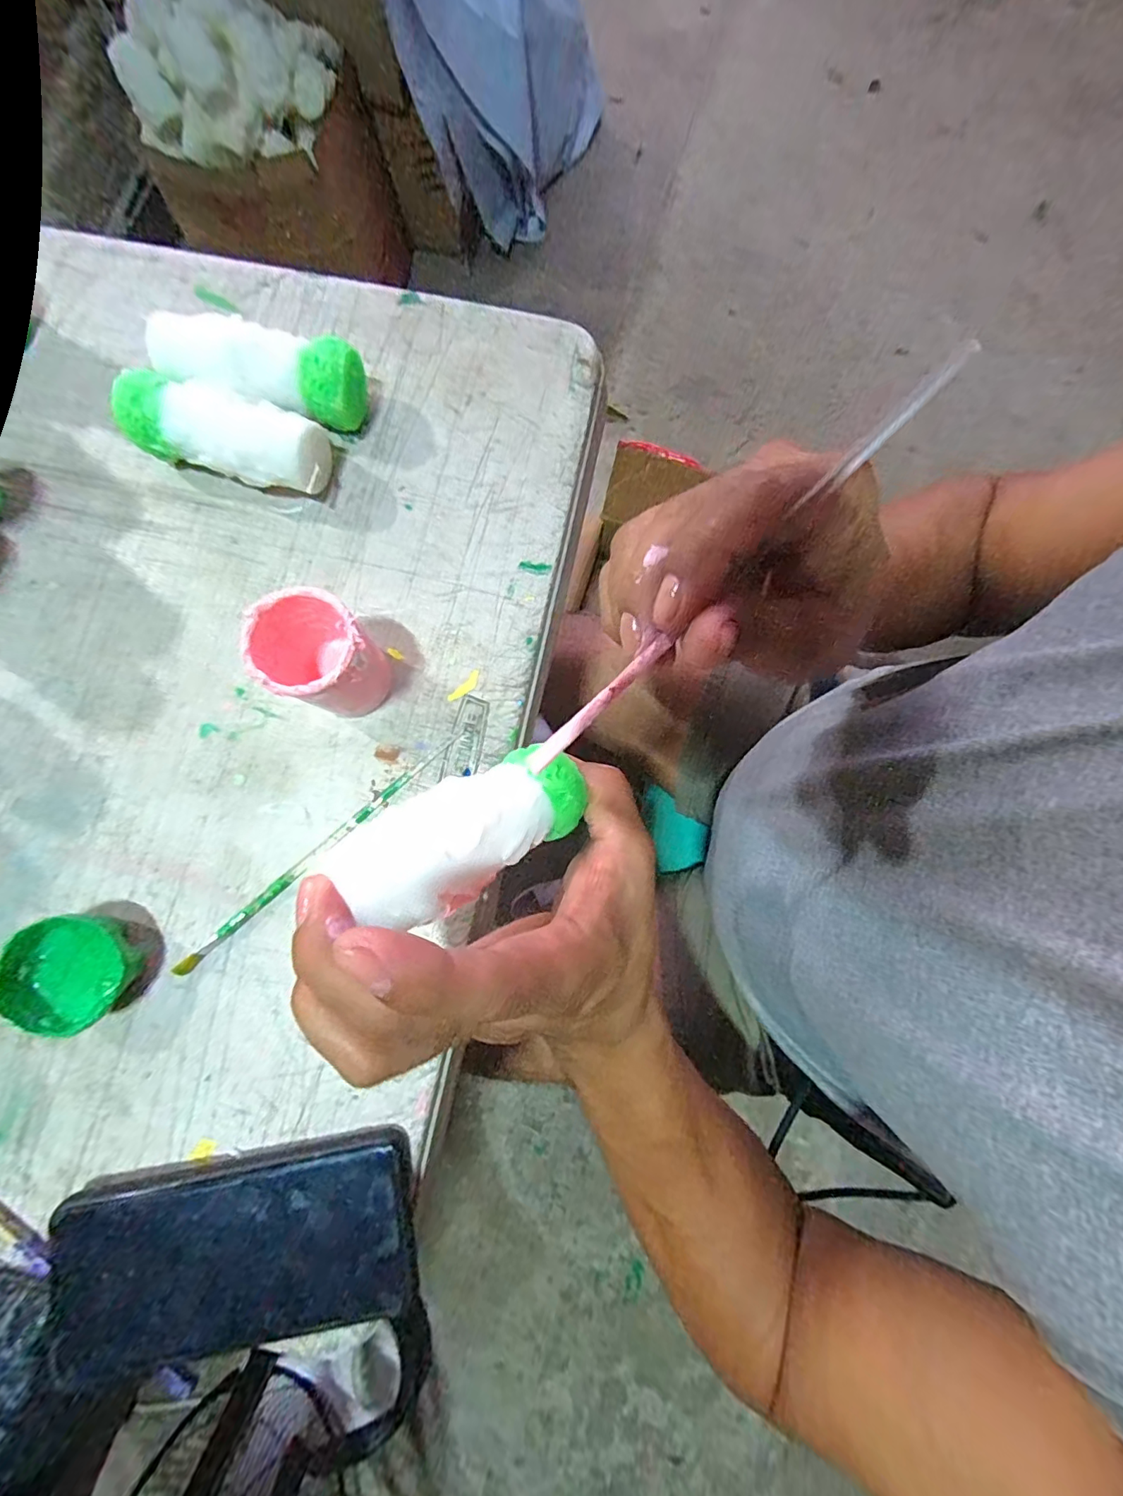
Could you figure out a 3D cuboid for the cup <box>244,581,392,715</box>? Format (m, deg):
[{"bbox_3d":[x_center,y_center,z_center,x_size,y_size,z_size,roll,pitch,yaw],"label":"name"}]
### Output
[{"bbox_3d":[-0.117,-0.042,0.260,0.049,0.065,0.052,0,79,0],"label":"cup"}]

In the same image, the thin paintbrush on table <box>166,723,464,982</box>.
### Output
[{"bbox_3d":[-0.128,0.053,0.275,0.185,0.006,0.006,-42,82,-7],"label":"thin paintbrush on table"}]

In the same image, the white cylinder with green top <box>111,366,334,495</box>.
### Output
[{"bbox_3d":[-0.187,-0.176,0.294,0.109,0.042,0.042,17,80,3],"label":"white cylinder with green top"}]

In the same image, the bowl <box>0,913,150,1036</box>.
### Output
[{"bbox_3d":[-0.241,0.110,0.256,0.054,0.027,0.053,0,79,0],"label":"bowl"}]

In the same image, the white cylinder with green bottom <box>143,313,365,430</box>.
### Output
[{"bbox_3d":[-0.170,-0.215,0.298,0.112,0.041,0.040,8,79,2],"label":"white cylinder with green bottom"}]

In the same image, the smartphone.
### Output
[{"bbox_3d":[-0.152,0.238,0.241,0.161,0.017,0.079,-9,79,-1],"label":"smartphone"}]

